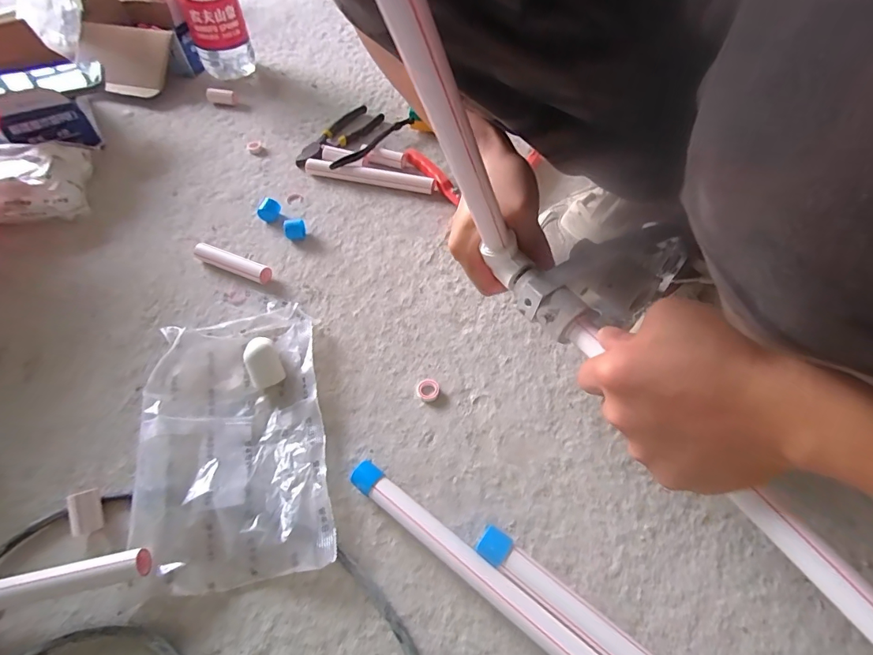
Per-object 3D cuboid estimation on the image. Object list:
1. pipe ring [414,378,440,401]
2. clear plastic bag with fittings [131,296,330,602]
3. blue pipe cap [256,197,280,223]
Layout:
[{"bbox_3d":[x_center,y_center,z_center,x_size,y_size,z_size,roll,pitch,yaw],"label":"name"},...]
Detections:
[{"bbox_3d":[-0.009,0.059,0.426,0.022,0.004,0.023,0,56,0],"label":"pipe ring"},{"bbox_3d":[-0.181,0.087,0.396,0.153,0.031,0.255,-12,56,-8],"label":"clear plastic bag with fittings"},{"bbox_3d":[-0.209,-0.146,0.558,0.022,0.019,0.024,15,57,10],"label":"blue pipe cap"}]

